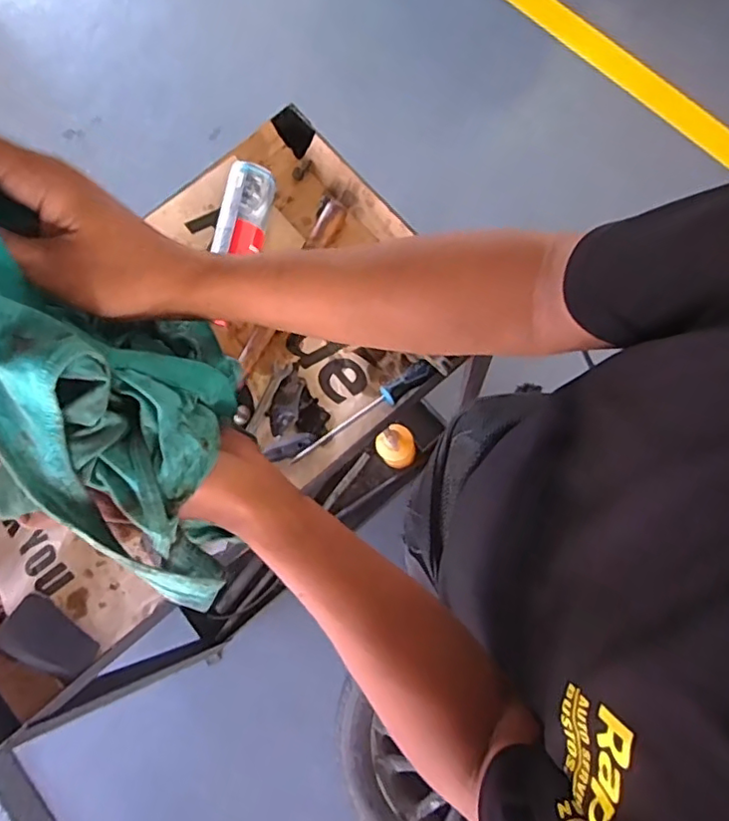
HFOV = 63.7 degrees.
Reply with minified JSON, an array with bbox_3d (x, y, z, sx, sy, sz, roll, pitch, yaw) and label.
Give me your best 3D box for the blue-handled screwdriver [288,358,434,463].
[{"bbox_3d":[0.000,0.005,0.755,0.211,0.022,0.026,-37,76,-5],"label":"blue-handled screwdriver"}]

